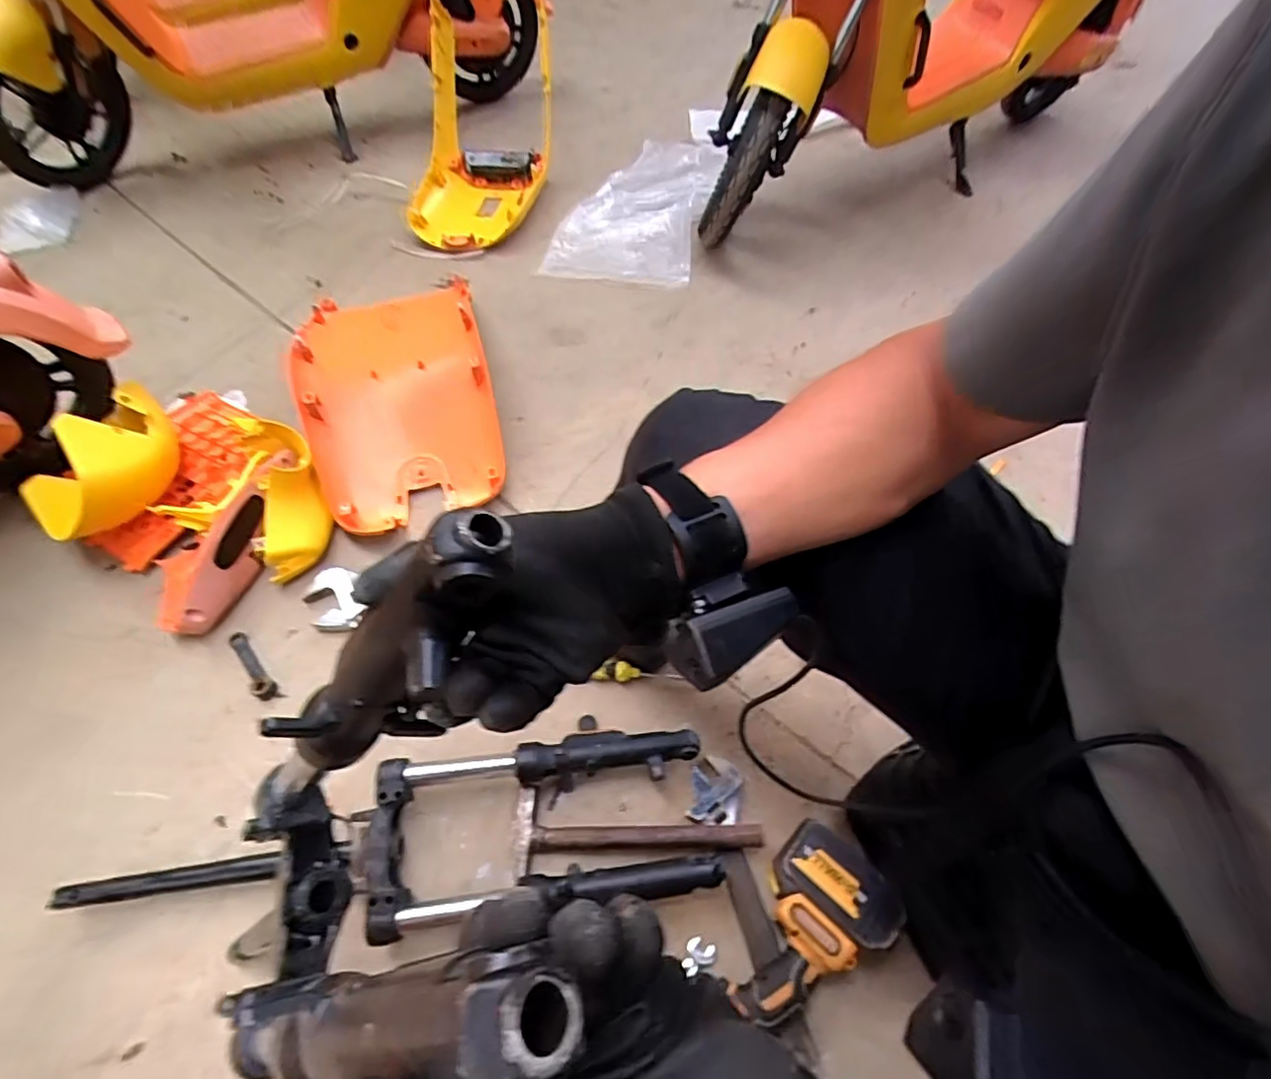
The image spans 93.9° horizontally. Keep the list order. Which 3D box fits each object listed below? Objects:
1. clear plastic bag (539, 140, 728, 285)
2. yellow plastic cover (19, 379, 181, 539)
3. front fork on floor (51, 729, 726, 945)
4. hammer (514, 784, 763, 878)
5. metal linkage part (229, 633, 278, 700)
[{"bbox_3d":[0.027,-0.888,1.556,0.338,0.055,0.733,11,55,9],"label":"clear plastic bag"},{"bbox_3d":[-0.823,-0.121,0.893,0.173,0.119,0.251,-20,59,-15],"label":"yellow plastic cover"},{"bbox_3d":[-0.245,0.334,0.655,0.678,0.057,0.190,-6,54,-3],"label":"front fork on floor"},{"bbox_3d":[-0.001,0.316,0.677,0.269,0.026,0.090,-6,54,-3],"label":"hammer"},{"bbox_3d":[-0.526,0.168,0.811,0.025,0.012,0.126,-33,60,-21],"label":"metal linkage part"}]

